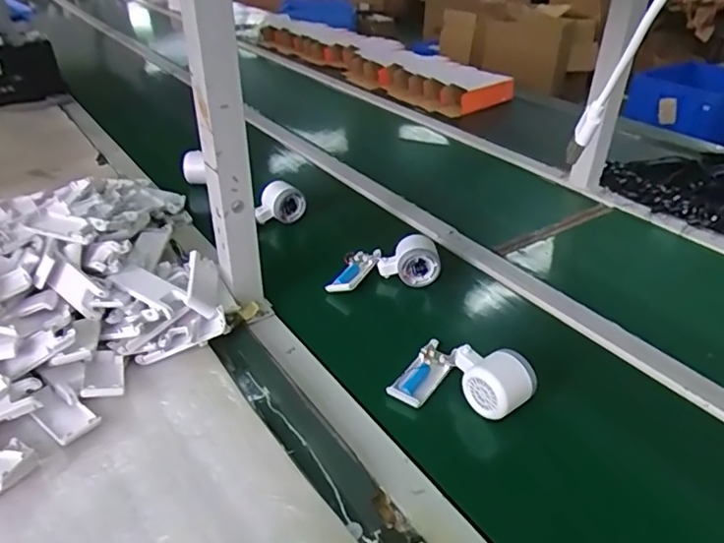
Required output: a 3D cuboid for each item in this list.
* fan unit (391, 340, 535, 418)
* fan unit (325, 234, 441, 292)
[{"bbox_3d":[0.109,0.117,0.594,0.138,0.054,0.089,-1,21,32],"label":"fan unit"},{"bbox_3d":[0.030,-0.004,0.785,0.155,0.069,0.068,-12,29,-1],"label":"fan unit"}]

